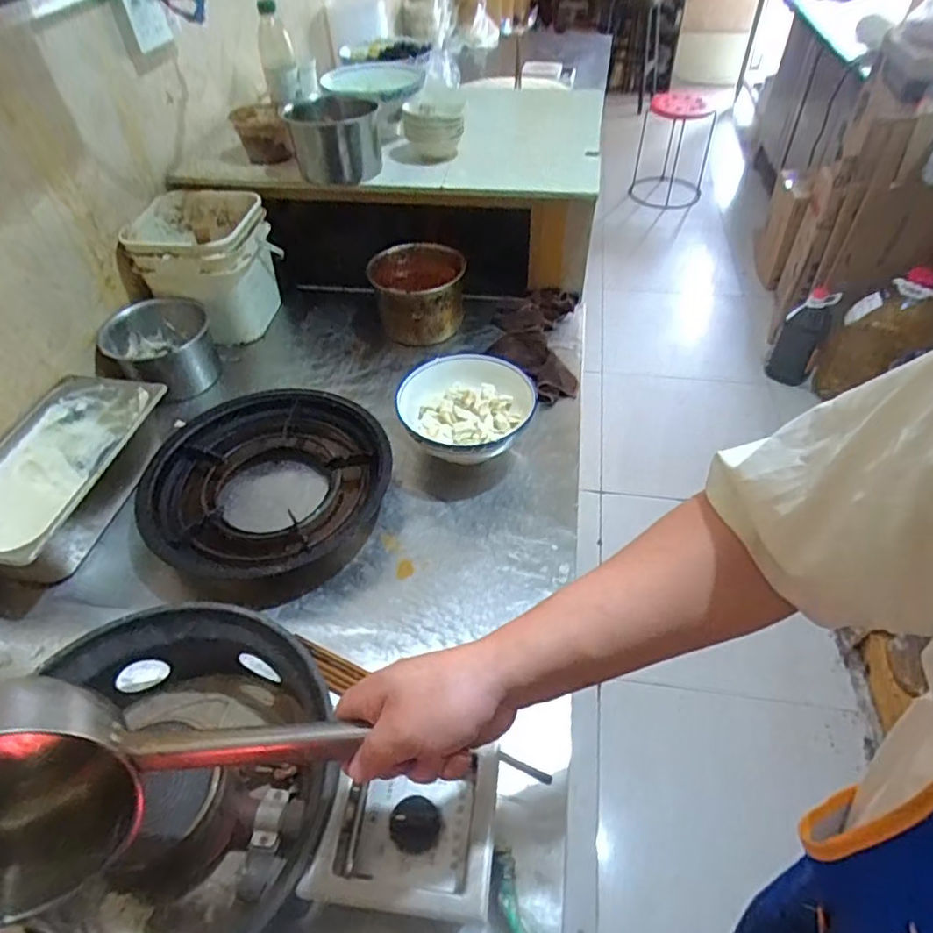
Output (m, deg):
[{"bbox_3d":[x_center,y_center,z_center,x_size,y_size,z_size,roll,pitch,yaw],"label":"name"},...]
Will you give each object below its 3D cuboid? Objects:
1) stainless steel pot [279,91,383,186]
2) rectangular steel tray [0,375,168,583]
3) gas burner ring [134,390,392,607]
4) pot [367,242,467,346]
[{"bbox_3d":[-0.230,-0.586,1.079,0.147,0.116,0.188,-6,48,-1],"label":"stainless steel pot"},{"bbox_3d":[-0.556,0.010,0.838,0.161,0.092,0.322,5,49,9],"label":"rectangular steel tray"},{"bbox_3d":[-0.276,0.024,0.839,0.301,0.065,0.292,-2,48,2],"label":"gas burner ring"},{"bbox_3d":[-0.087,-0.323,1.117,0.166,0.116,0.157,-2,48,2],"label":"pot"}]

